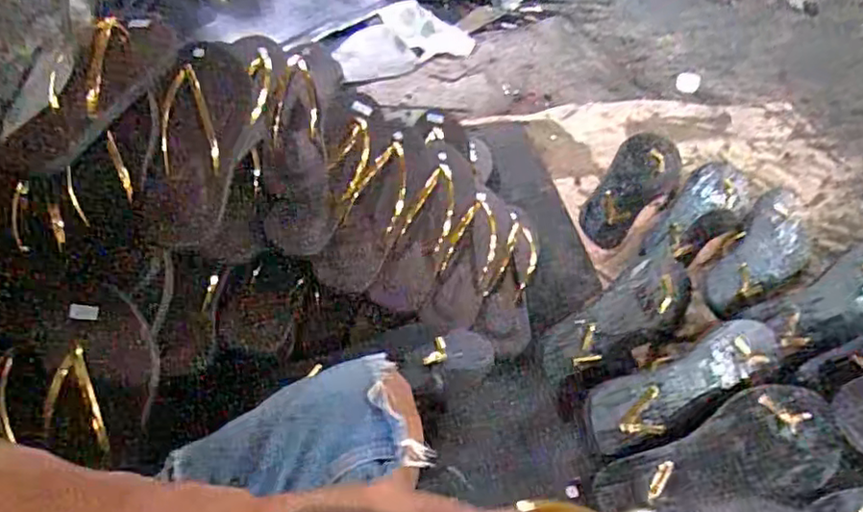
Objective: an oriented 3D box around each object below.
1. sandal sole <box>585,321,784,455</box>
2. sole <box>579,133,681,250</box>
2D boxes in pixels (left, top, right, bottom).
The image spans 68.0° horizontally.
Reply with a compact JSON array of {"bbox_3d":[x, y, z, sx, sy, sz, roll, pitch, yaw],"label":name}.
[{"bbox_3d":[0.273,0.126,0.673,0.259,0.029,0.067,-20,46,-18],"label":"sandal sole"},{"bbox_3d":[0.300,-0.104,0.950,0.095,0.032,0.244,39,60,5],"label":"sole"}]

